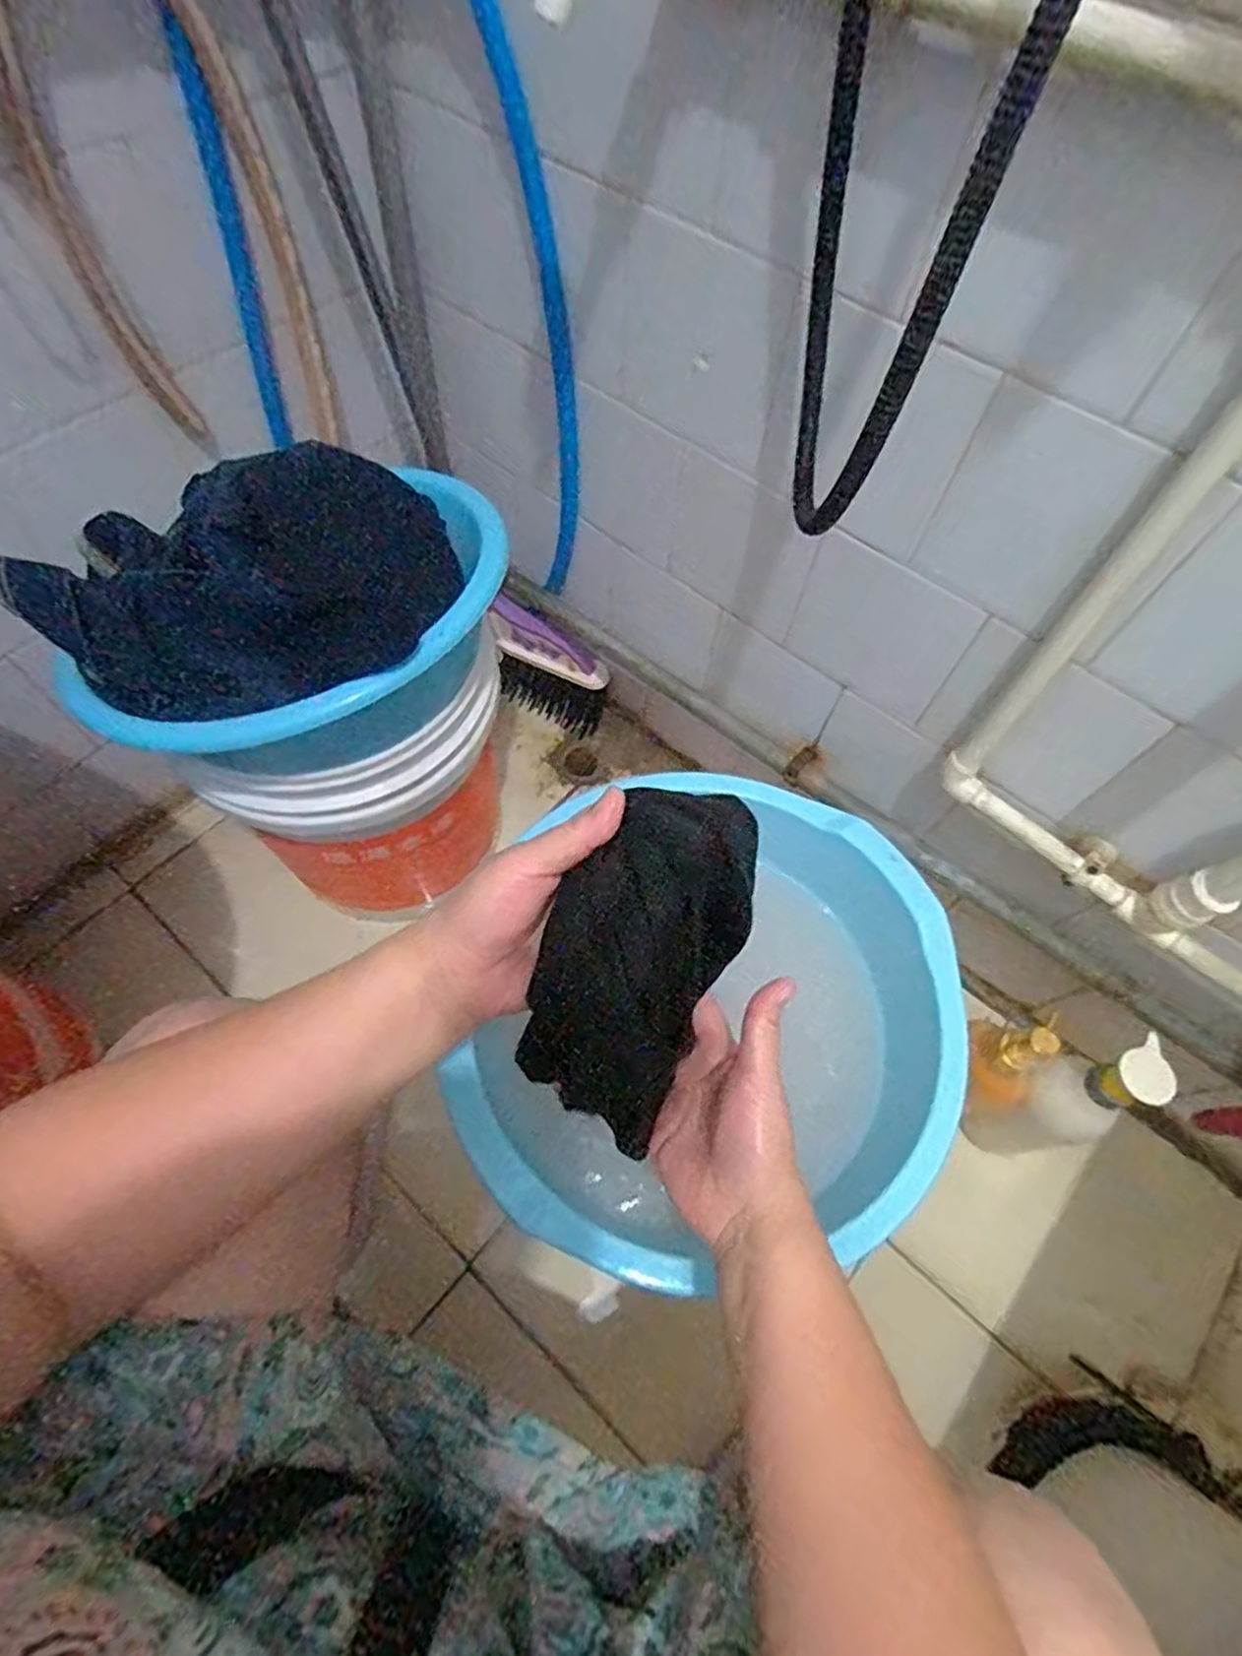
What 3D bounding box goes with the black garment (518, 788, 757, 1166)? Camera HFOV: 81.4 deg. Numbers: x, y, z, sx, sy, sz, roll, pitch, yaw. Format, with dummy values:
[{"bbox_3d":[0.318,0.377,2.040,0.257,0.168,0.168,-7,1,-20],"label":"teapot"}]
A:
[{"bbox_3d":[0.007,0.073,0.380,0.089,0.197,0.035,22,19,9],"label":"black garment"}]

